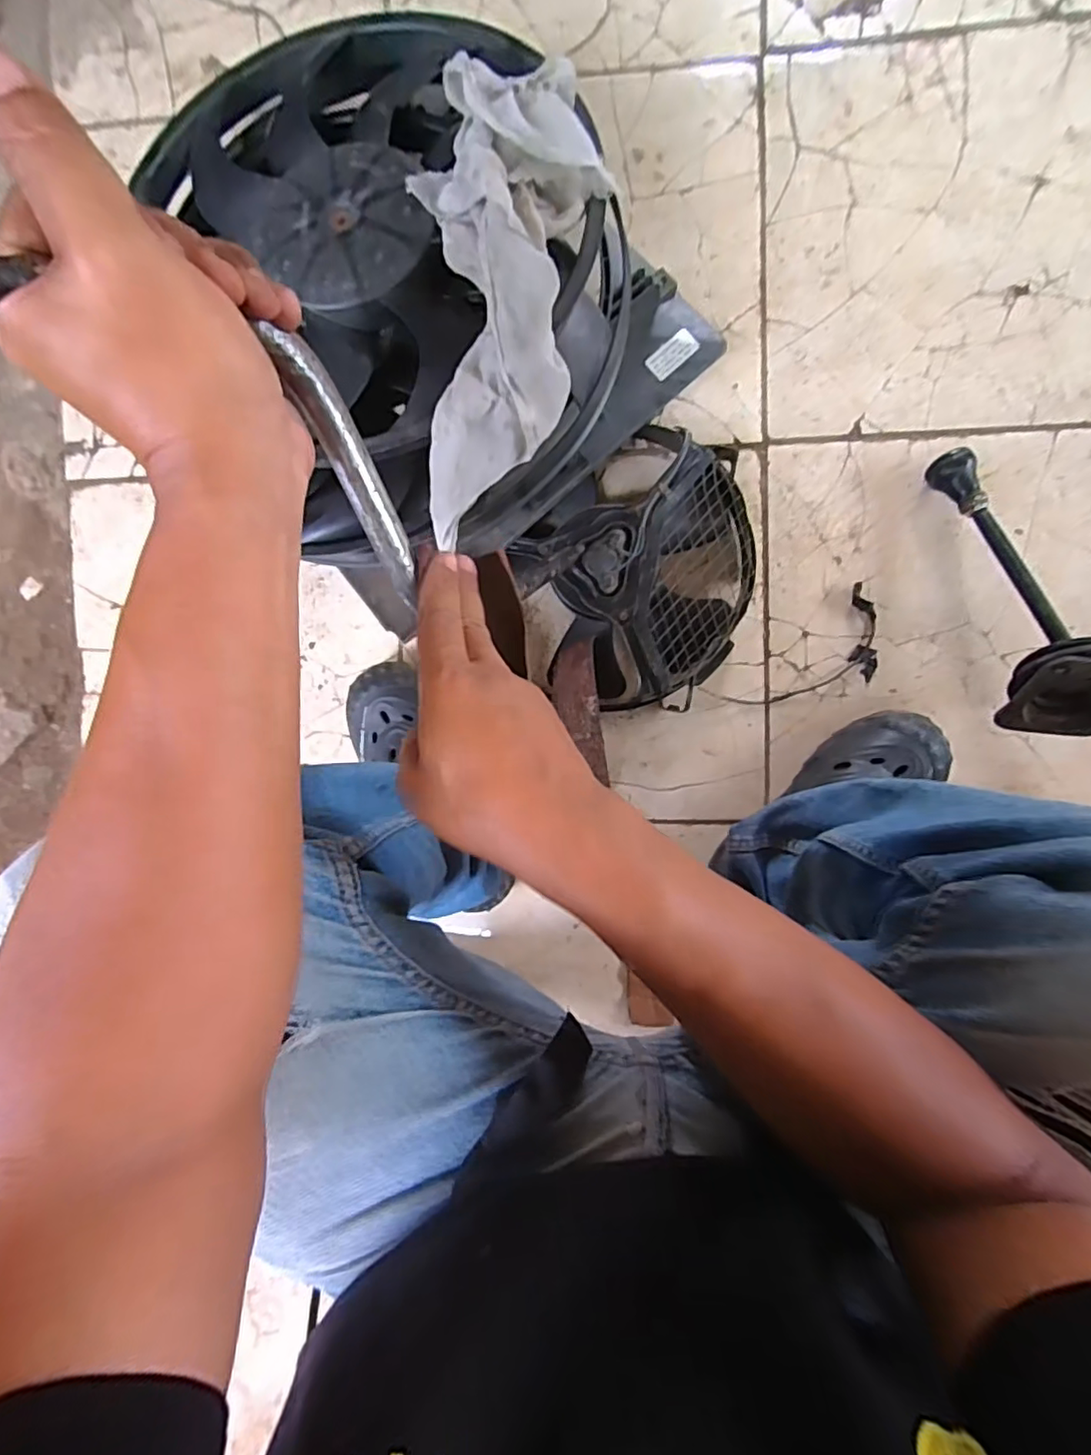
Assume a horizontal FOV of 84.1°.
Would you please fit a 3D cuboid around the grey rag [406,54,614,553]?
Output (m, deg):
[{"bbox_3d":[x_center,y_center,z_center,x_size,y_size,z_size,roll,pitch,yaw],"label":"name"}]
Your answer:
[{"bbox_3d":[-0.036,-0.286,0.424,0.114,0.067,0.291,9,100,3],"label":"grey rag"}]

